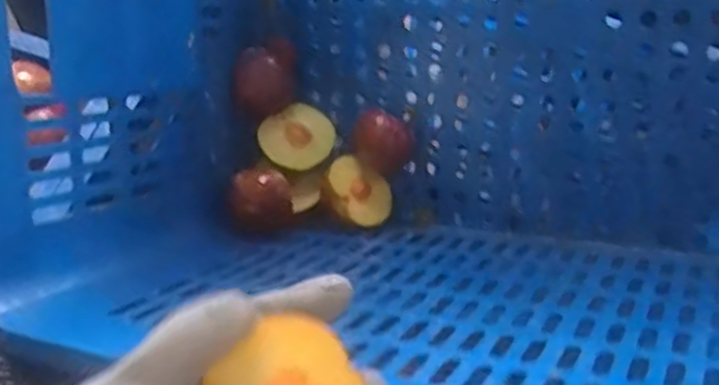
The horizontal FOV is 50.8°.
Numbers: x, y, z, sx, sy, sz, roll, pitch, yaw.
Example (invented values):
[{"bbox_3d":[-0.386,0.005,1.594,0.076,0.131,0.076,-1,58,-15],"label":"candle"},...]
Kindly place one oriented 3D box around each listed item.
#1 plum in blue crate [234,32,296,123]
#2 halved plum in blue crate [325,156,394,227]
[{"bbox_3d":[-0.075,-0.092,0.617,0.050,0.040,0.050,4,58,1],"label":"plum in blue crate"},{"bbox_3d":[-0.002,0.001,0.615,0.059,0.023,0.059,12,67,-29],"label":"halved plum in blue crate"}]

